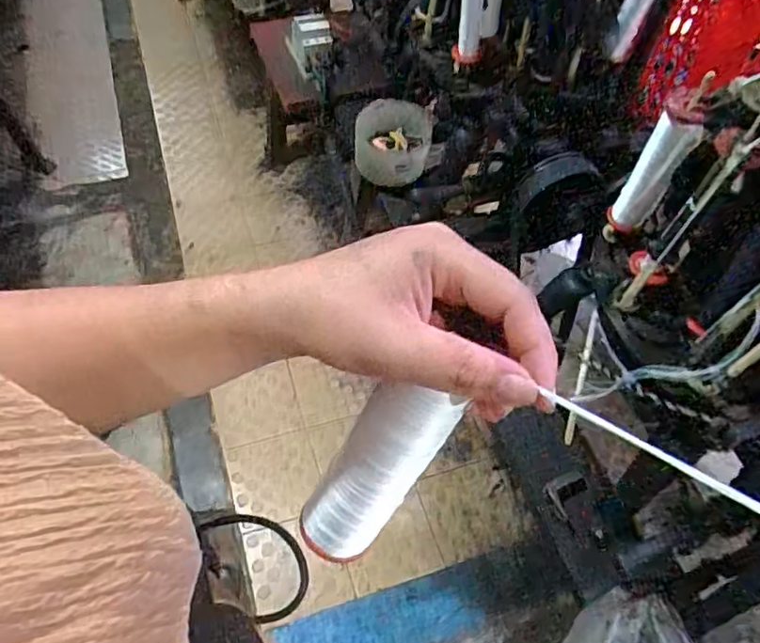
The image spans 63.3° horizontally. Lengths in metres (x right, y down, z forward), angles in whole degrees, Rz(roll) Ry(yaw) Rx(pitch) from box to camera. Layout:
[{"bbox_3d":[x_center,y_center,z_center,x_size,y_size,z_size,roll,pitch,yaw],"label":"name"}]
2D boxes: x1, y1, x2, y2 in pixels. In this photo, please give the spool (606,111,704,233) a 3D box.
[{"bbox_3d":[0.259,-0.137,0.590,0.037,0.142,0.031,29,58,15],"label":"spool"}]

